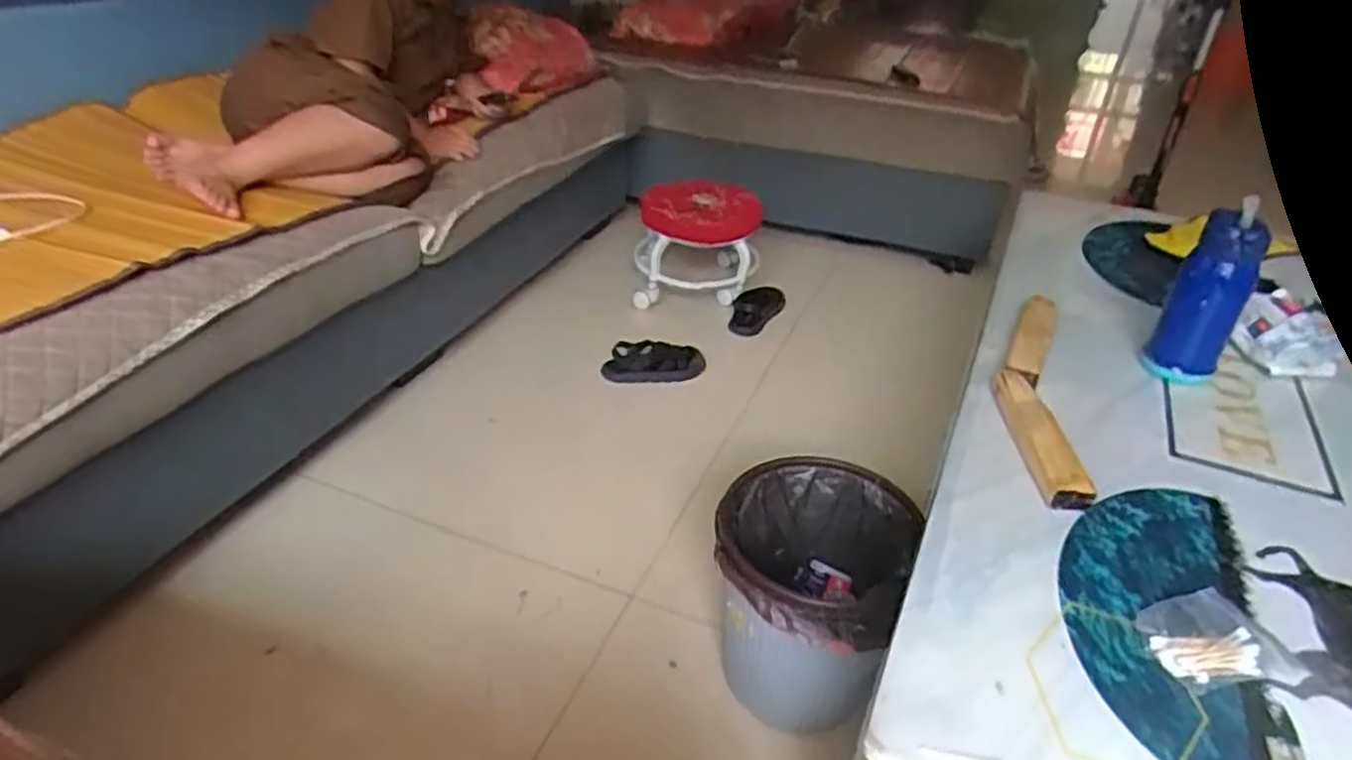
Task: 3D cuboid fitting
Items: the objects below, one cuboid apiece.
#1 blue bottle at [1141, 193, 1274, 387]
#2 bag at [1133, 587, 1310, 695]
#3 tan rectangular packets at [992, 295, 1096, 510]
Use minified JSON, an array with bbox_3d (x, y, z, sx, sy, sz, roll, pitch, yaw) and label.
[{"bbox_3d":[0.630,-0.094,0.945,0.073,0.207,0.071,-11,37,-19],"label":"blue bottle"},{"bbox_3d":[0.435,0.212,0.637,0.108,0.020,0.083,-2,35,-8],"label":"bag"},{"bbox_3d":[0.423,0.001,0.932,0.085,0.035,0.424,11,35,12],"label":"tan rectangular packets"}]

